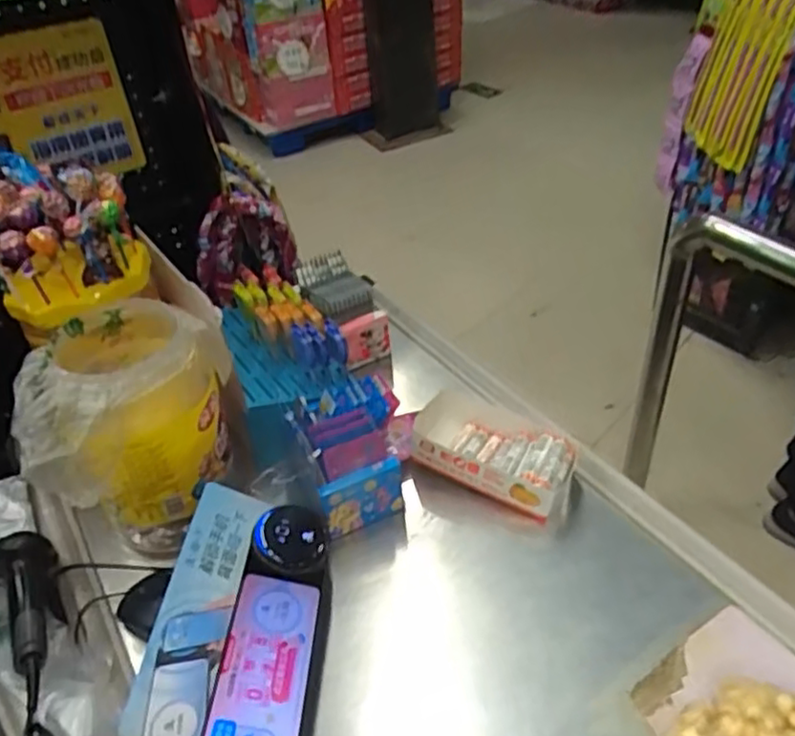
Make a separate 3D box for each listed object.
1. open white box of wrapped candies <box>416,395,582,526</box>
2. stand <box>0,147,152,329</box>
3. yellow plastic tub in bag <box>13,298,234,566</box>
[{"bbox_3d":[0.107,0.095,0.765,0.180,0.055,0.102,18,45,26],"label":"open white box of wrapped candies"},{"bbox_3d":[-0.342,-0.128,0.693,0.157,0.123,0.146,-24,43,-21],"label":"stand"},{"bbox_3d":[-0.248,0.064,0.697,0.169,0.226,0.173,-3,39,3],"label":"yellow plastic tub in bag"}]

